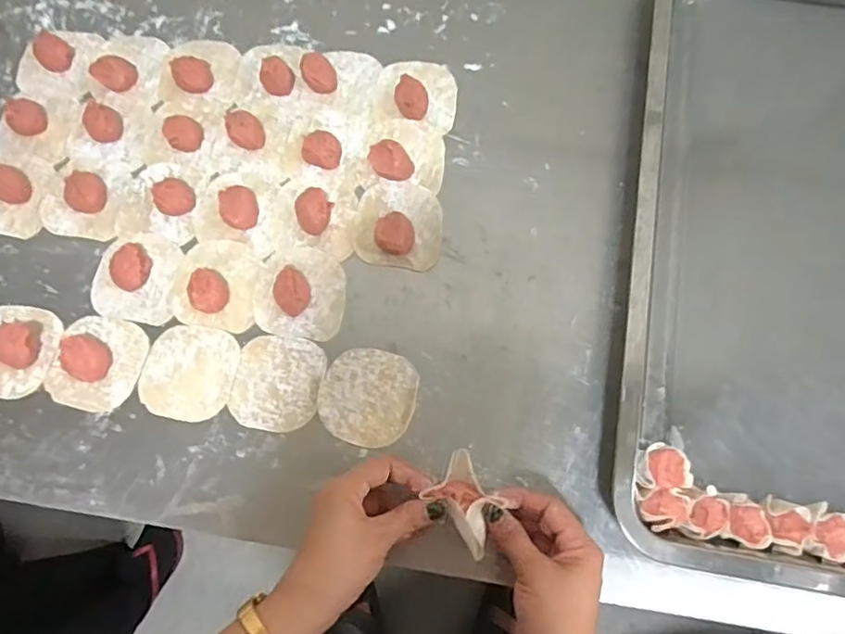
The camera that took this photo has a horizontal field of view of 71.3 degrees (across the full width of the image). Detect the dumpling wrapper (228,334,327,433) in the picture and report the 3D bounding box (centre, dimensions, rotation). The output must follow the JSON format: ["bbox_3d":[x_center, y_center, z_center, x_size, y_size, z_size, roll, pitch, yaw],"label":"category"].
[{"bbox_3d":[-0.119,0.054,0.485,0.072,0.006,0.077,11,75,3],"label":"dumpling wrapper"}]

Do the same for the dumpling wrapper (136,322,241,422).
[{"bbox_3d":[-0.194,0.045,0.489,0.074,0.004,0.078,16,74,5],"label":"dumpling wrapper"}]

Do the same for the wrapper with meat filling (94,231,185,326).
[{"bbox_3d":[-0.248,-0.038,0.509,0.072,0.021,0.081,9,74,3],"label":"wrapper with meat filling"}]

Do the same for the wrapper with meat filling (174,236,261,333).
[{"bbox_3d":[-0.177,-0.032,0.501,0.069,0.024,0.083,2,74,1],"label":"wrapper with meat filling"}]

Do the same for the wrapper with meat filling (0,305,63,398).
[{"bbox_3d":[-0.345,0.026,0.487,0.066,0.025,0.078,16,74,5],"label":"wrapper with meat filling"}]

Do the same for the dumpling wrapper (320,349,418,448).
[{"bbox_3d":[-0.044,0.064,0.480,0.074,0.004,0.077,17,74,5],"label":"dumpling wrapper"}]

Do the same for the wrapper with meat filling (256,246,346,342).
[{"bbox_3d":[-0.104,-0.025,0.497,0.074,0.023,0.081,2,74,1],"label":"wrapper with meat filling"}]

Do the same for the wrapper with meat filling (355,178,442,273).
[{"bbox_3d":[-0.020,-0.086,0.516,0.075,0.019,0.081,8,74,2],"label":"wrapper with meat filling"}]

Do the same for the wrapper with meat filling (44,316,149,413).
[{"bbox_3d":[-0.271,0.037,0.487,0.073,0.014,0.077,12,74,4],"label":"wrapper with meat filling"}]

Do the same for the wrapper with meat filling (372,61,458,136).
[{"bbox_3d":[-0.004,-0.216,0.556,0.078,0.018,0.071,15,74,4],"label":"wrapper with meat filling"}]

